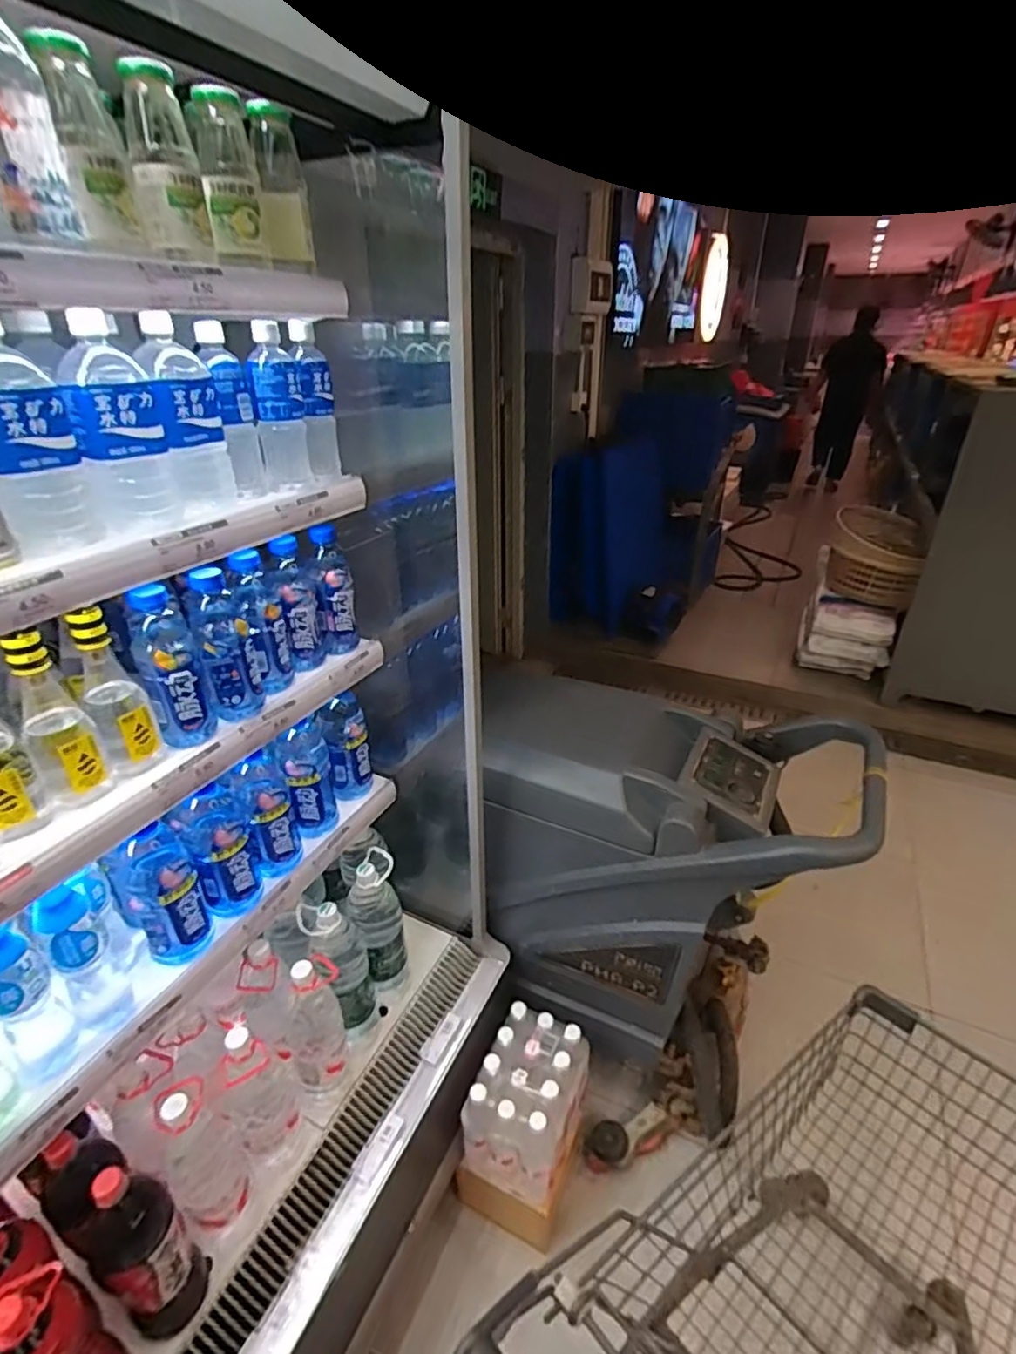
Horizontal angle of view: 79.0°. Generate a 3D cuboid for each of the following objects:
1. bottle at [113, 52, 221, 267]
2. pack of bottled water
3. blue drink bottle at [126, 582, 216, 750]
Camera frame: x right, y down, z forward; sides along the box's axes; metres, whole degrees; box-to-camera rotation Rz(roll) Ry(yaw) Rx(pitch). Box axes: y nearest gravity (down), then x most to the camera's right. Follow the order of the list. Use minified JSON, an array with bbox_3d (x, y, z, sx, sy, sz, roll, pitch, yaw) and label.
[{"bbox_3d":[-0.345,-0.518,0.623,0.060,0.161,0.054,-10,29,-17],"label":"bottle"},{"bbox_3d":[0.044,0.846,1.237,0.186,0.191,0.249,13,31,24],"label":"pack of bottled water"},{"bbox_3d":[-0.427,-0.010,0.780,0.074,0.209,0.065,-14,31,-23],"label":"blue drink bottle"}]

